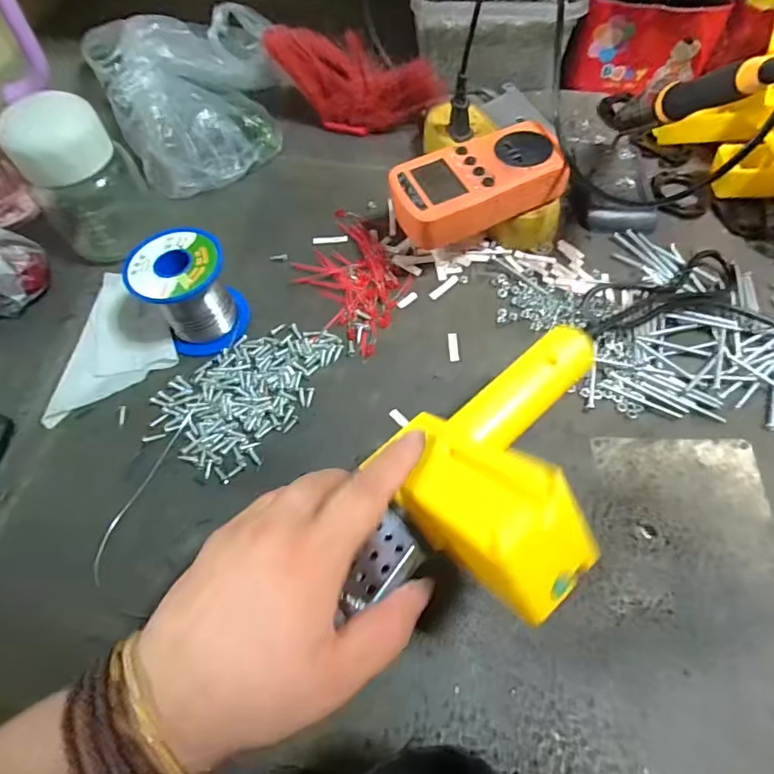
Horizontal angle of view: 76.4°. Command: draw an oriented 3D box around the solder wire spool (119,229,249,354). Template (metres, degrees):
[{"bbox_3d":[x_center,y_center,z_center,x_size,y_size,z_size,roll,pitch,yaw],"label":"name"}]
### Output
[{"bbox_3d":[-0.139,-0.067,0.350,0.062,0.060,0.070,-28,65,-14],"label":"solder wire spool"}]

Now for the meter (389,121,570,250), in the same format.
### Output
[{"bbox_3d":[0.064,-0.152,0.364,0.125,0.031,0.067,-20,63,-10],"label":"meter"}]

